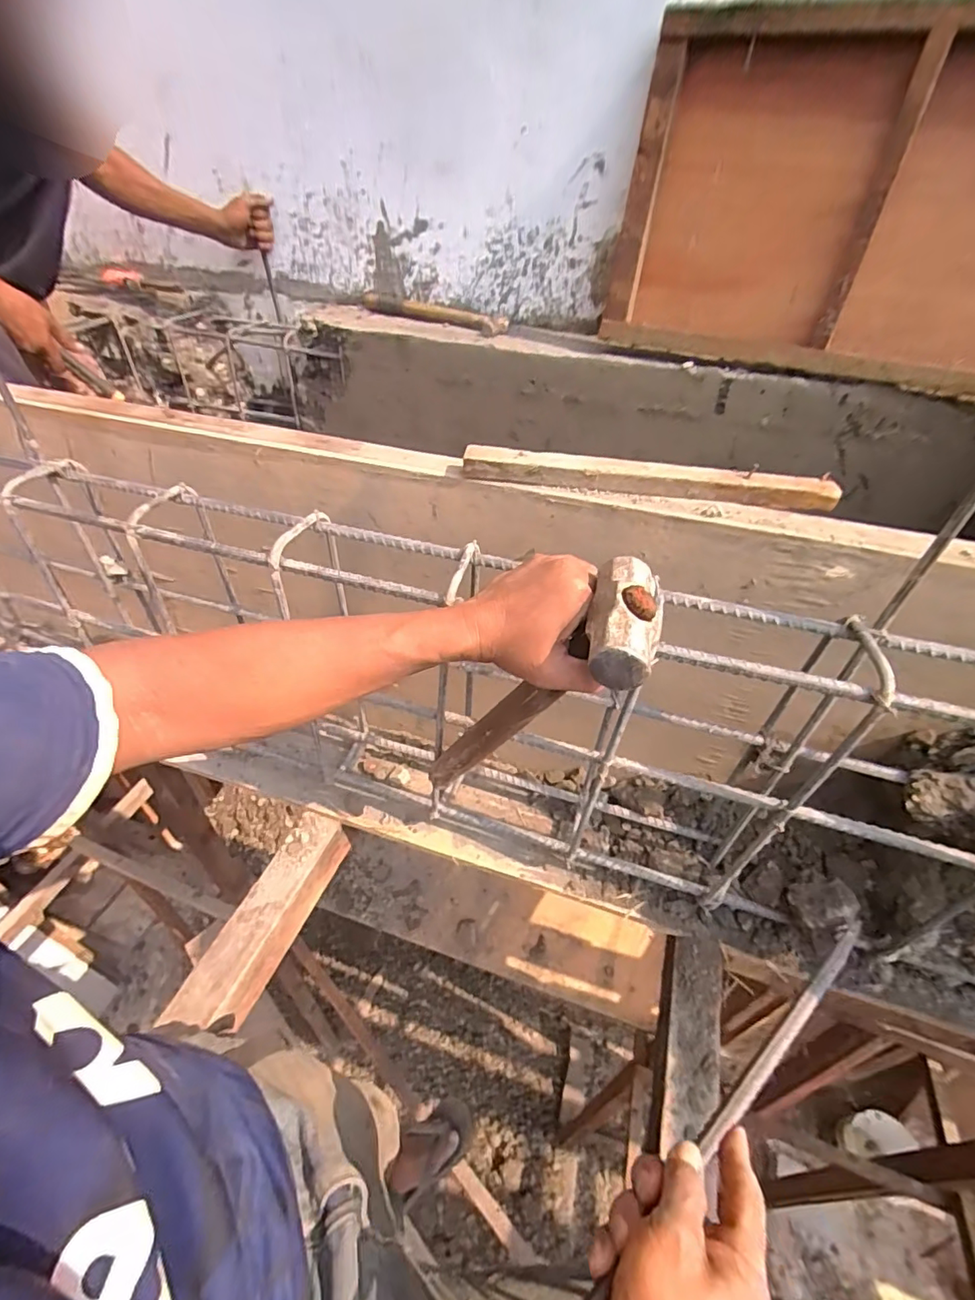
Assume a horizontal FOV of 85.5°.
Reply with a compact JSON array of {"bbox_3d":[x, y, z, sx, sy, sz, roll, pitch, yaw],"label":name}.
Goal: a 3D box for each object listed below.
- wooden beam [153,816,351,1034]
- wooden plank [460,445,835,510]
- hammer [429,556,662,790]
[{"bbox_3d":[-0.259,0.320,0.629,0.060,0.068,0.244,16,43,15],"label":"wooden beam"},{"bbox_3d":[0.150,-0.165,0.503,0.342,0.024,0.027,6,42,5],"label":"wooden plank"},{"bbox_3d":[0.033,0.044,0.447,0.053,0.303,0.086,41,48,-1],"label":"hammer"}]

